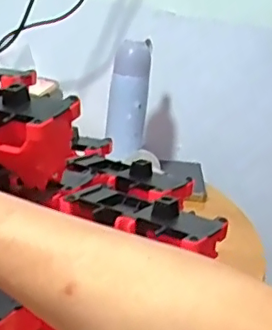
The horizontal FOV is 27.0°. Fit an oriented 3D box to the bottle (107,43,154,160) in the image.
[{"bbox_3d":[-0.013,-0.109,0.948,0.063,0.183,0.053,5,15,-5],"label":"bottle"}]

